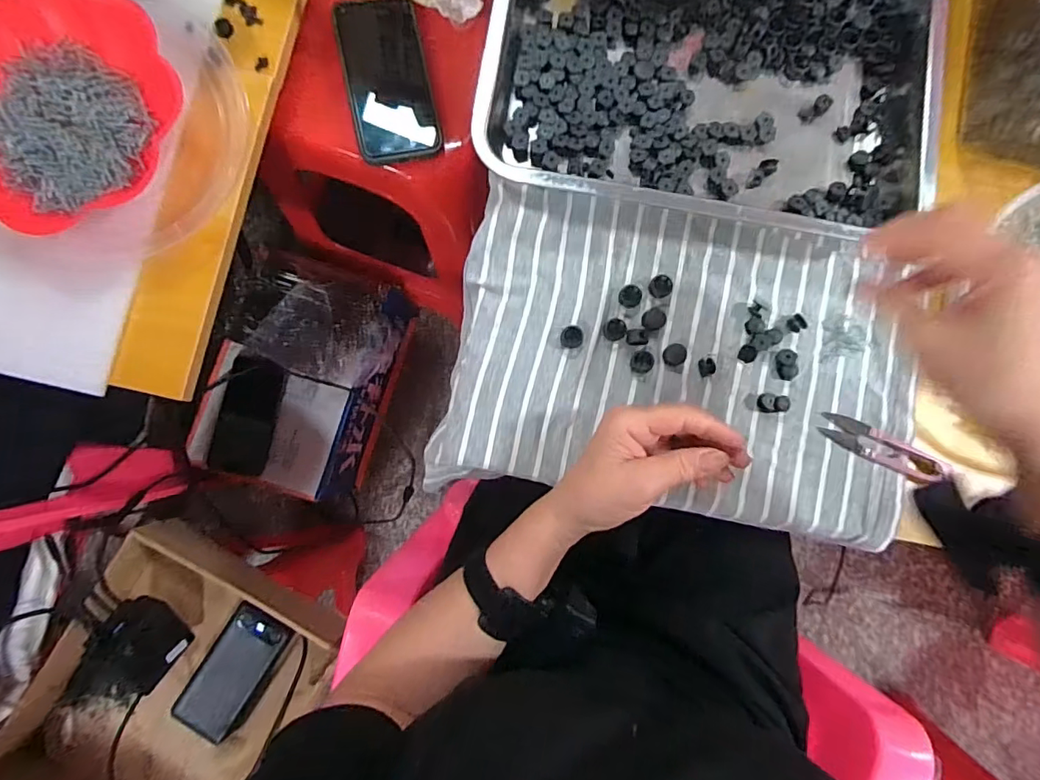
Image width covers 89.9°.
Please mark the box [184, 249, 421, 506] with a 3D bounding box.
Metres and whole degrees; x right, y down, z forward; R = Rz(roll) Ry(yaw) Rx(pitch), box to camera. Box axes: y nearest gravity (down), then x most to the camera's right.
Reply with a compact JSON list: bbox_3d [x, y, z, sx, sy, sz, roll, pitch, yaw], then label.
[{"bbox_3d":[-0.324,-0.016,0.805,0.220,0.207,0.320,12,85,0],"label":"box"}]

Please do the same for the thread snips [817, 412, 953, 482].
[{"bbox_3d":[0.284,0.046,0.405,0.099,0.008,0.024,25,86,1],"label":"thread snips"}]

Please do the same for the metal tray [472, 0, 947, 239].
[{"bbox_3d":[0.153,-0.274,0.413,0.342,0.036,0.282,8,86,-1],"label":"metal tray"}]

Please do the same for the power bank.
[{"bbox_3d":[-0.340,0.332,0.615,0.072,0.030,0.140,31,86,1],"label":"power bank"}]

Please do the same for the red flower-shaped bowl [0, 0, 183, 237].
[{"bbox_3d":[-0.376,-0.231,0.414,0.191,0.041,0.179,0,86,-1],"label":"red flower-shaped bowl"}]

